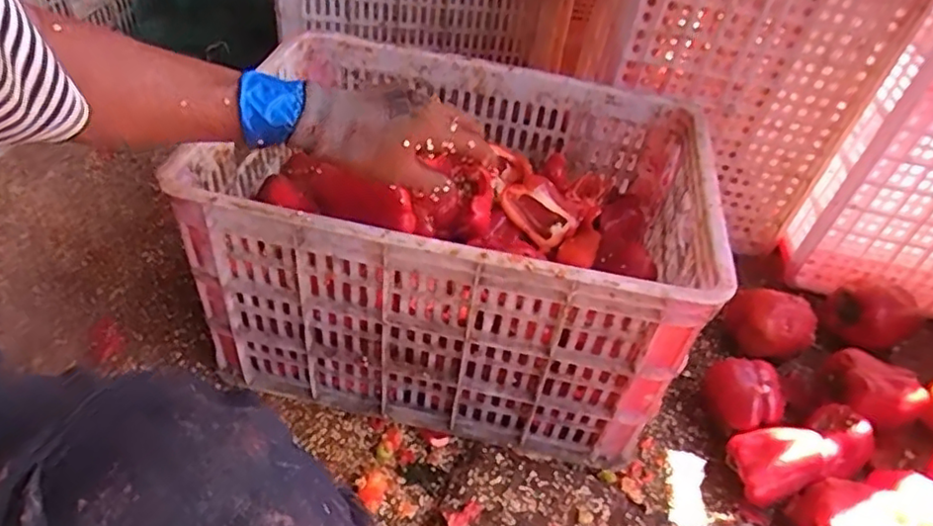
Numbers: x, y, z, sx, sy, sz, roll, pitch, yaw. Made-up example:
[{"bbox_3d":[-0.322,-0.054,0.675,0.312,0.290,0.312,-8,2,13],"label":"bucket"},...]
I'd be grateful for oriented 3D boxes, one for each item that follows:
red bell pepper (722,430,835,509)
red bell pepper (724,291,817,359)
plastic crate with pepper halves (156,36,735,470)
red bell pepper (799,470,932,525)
[{"bbox_3d":[0.354,0.221,0.709,0.120,0.076,0.077,-15,48,-21],"label":"red bell pepper"},{"bbox_3d":[0.415,0.082,0.851,0.097,0.070,0.081,8,44,1],"label":"red bell pepper"},{"bbox_3d":[-0.009,-0.029,0.725,0.484,0.277,0.343,10,44,2],"label":"plastic crate with pepper halves"},{"bbox_3d":[0.424,0.263,0.656,0.102,0.063,0.130,35,50,25],"label":"red bell pepper"}]

